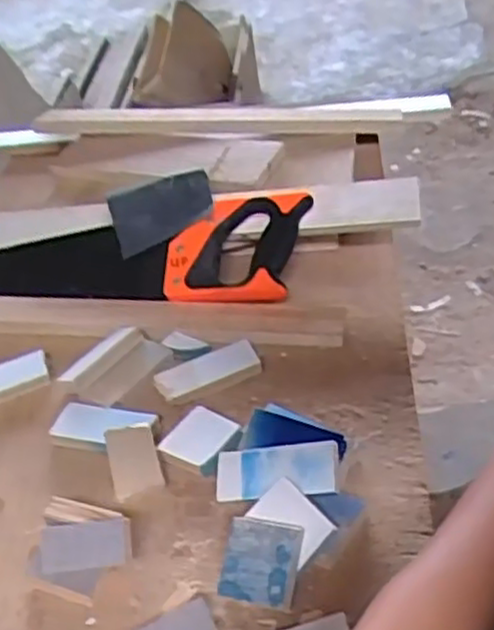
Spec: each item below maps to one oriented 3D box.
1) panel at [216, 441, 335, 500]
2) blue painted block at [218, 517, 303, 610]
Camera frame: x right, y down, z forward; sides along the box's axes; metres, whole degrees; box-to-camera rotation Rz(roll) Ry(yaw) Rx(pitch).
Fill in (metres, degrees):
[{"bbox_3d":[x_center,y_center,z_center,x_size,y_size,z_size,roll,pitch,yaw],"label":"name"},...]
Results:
[{"bbox_3d":[0.021,0.117,0.566,0.095,0.010,0.038,-9,71,22],"label":"panel"},{"bbox_3d":[0.010,0.169,0.517,0.052,0.009,0.054,1,69,26],"label":"blue painted block"}]

